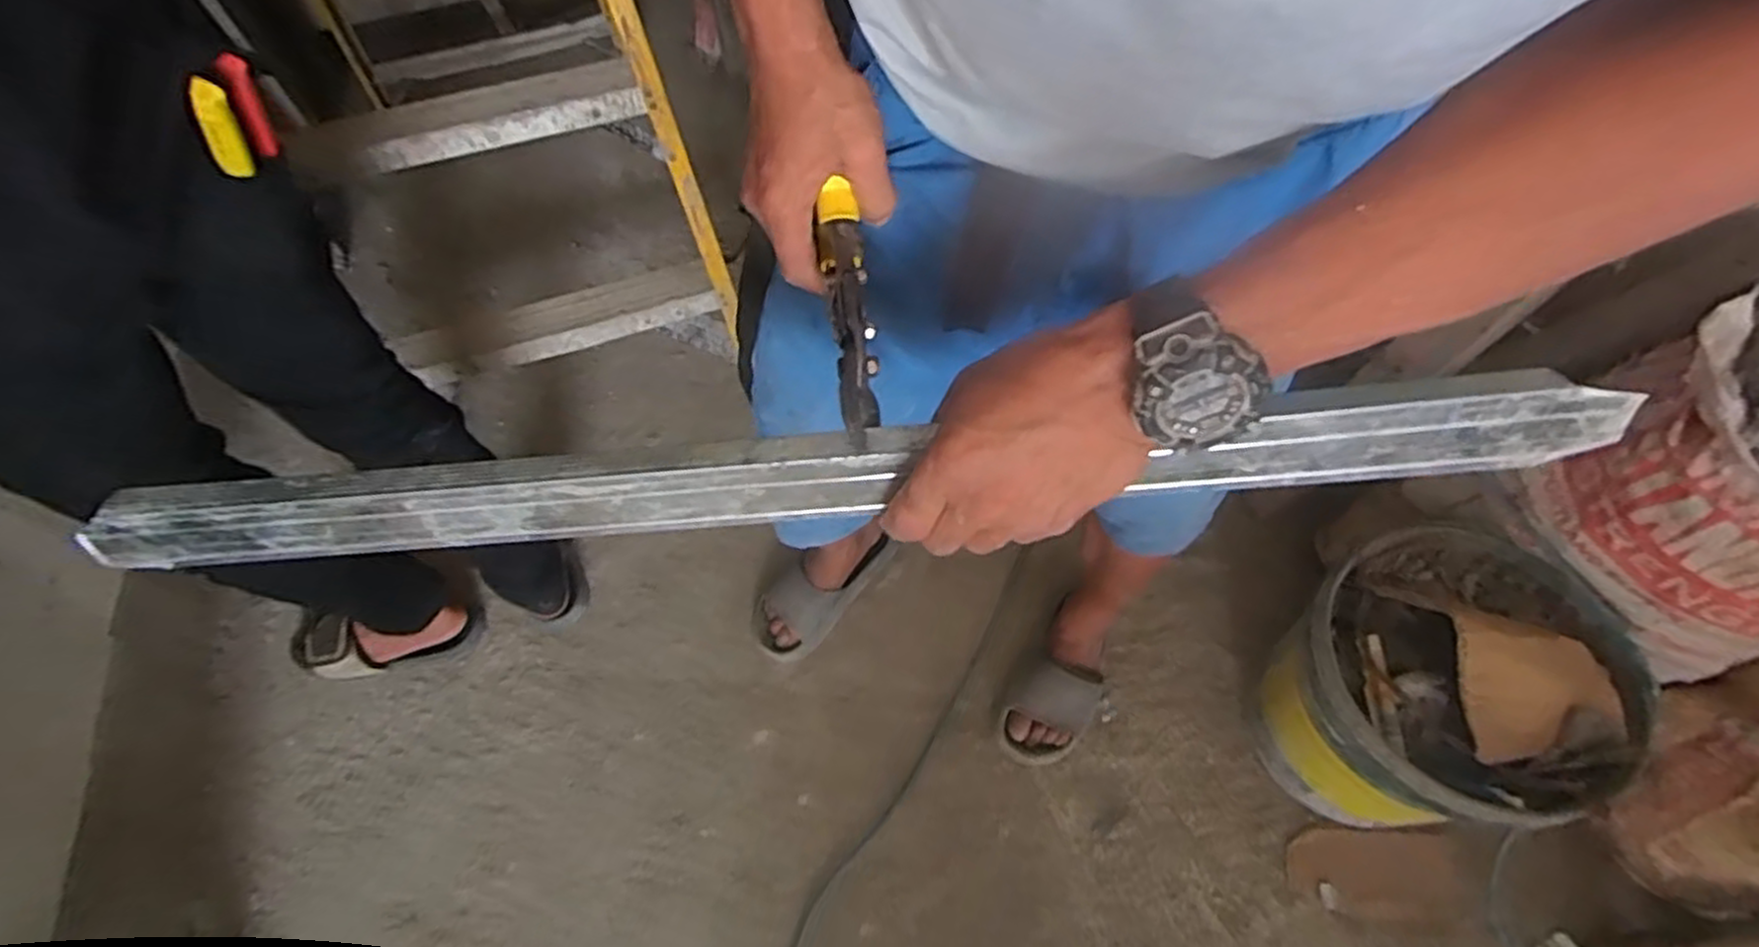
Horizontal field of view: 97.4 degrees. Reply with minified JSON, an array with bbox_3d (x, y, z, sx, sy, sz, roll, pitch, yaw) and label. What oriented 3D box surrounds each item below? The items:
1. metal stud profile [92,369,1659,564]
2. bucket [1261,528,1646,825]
[{"bbox_3d":[-0.032,0.000,0.408,0.801,0.055,0.029,-5,61,3],"label":"metal stud profile"},{"bbox_3d":[0.635,0.258,0.926,0.309,0.358,0.293,-2,59,3],"label":"bucket"}]

